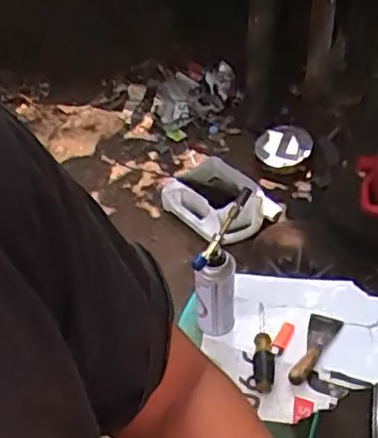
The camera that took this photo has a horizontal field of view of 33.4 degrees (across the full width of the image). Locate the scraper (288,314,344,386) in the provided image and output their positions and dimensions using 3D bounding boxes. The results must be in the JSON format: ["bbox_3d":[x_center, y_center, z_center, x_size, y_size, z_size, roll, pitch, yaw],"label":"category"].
[{"bbox_3d":[0.213,0.220,1.060,0.051,0.029,0.152,15,49,19],"label":"scraper"}]

